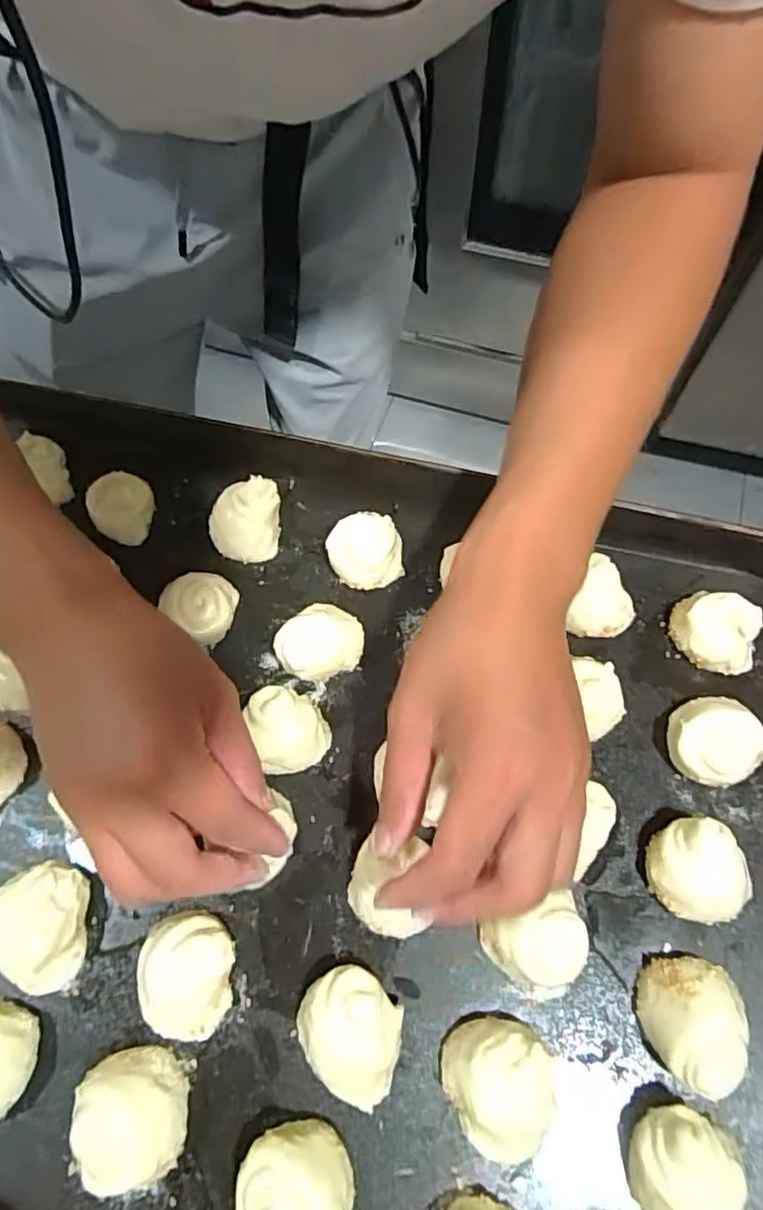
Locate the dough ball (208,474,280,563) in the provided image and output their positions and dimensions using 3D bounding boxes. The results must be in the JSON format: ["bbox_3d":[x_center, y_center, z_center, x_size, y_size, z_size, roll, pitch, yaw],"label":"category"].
[{"bbox_3d":[-0.084,-0.053,0.382,0.042,0.024,0.047,5,65,4],"label":"dough ball"}]

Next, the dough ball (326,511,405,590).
[{"bbox_3d":[-0.010,-0.032,0.372,0.042,0.017,0.043,-1,65,1],"label":"dough ball"}]

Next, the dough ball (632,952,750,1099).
[{"bbox_3d":[0.133,0.178,0.267,0.038,0.026,0.046,1,65,2],"label":"dough ball"}]

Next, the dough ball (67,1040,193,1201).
[{"bbox_3d":[-0.103,0.209,0.255,0.040,0.021,0.044,-1,65,1],"label":"dough ball"}]

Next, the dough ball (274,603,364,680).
[{"bbox_3d":[-0.033,0.021,0.345,0.038,0.017,0.046,41,72,18],"label":"dough ball"}]

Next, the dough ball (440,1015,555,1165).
[{"bbox_3d":[0.049,0.198,0.258,0.042,0.029,0.047,-28,67,-11],"label":"dough ball"}]

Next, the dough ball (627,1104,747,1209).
[{"bbox_3d":[0.117,0.220,0.242,0.040,0.029,0.038,-1,65,1],"label":"dough ball"}]

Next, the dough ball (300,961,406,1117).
[{"bbox_3d":[-0.012,0.182,0.266,0.048,0.028,0.040,37,71,17],"label":"dough ball"}]

